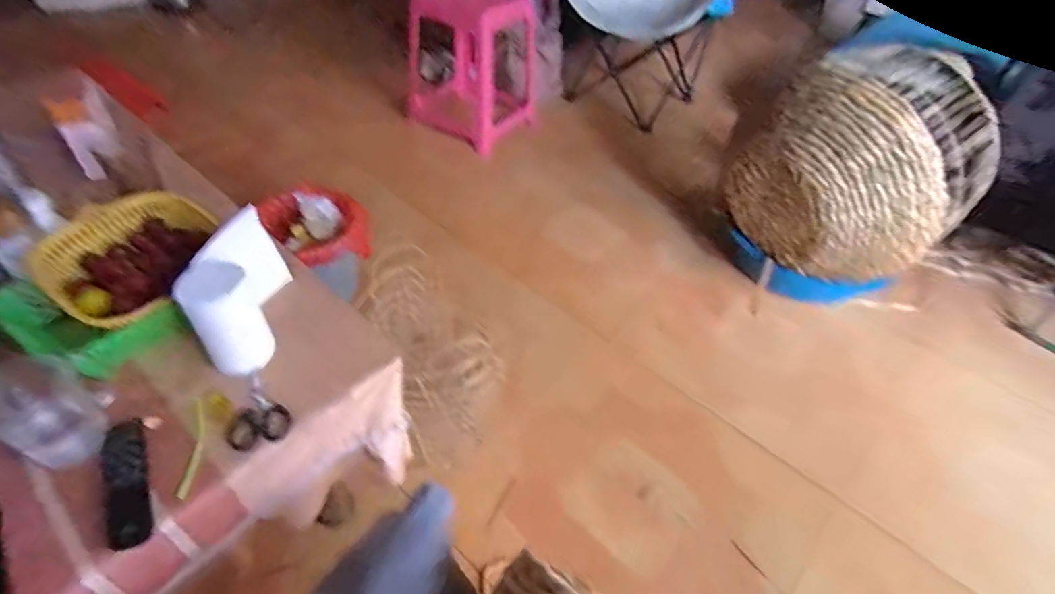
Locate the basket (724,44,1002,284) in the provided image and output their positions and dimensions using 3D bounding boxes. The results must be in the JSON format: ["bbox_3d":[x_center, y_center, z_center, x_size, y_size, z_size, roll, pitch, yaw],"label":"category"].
[{"bbox_3d":[0.772,-0.308,1.247,0.380,0.424,0.457,-20,51,-24],"label":"basket"}]

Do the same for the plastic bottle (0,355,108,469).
[{"bbox_3d":[-0.561,0.103,0.565,0.212,0.084,0.087,24,46,-1],"label":"plastic bottle"}]

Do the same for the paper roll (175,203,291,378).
[{"bbox_3d":[-0.367,-0.012,0.673,0.068,0.126,0.184,-1,46,-7],"label":"paper roll"}]

